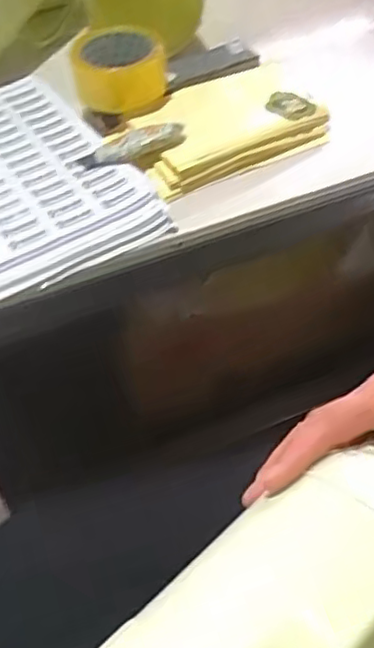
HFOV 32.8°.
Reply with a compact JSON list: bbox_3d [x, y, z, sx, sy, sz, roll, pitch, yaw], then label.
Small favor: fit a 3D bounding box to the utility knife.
[{"bbox_3d":[-0.059,-0.181,0.647,0.113,0.024,0.029,-15,51,7],"label":"utility knife"}]

